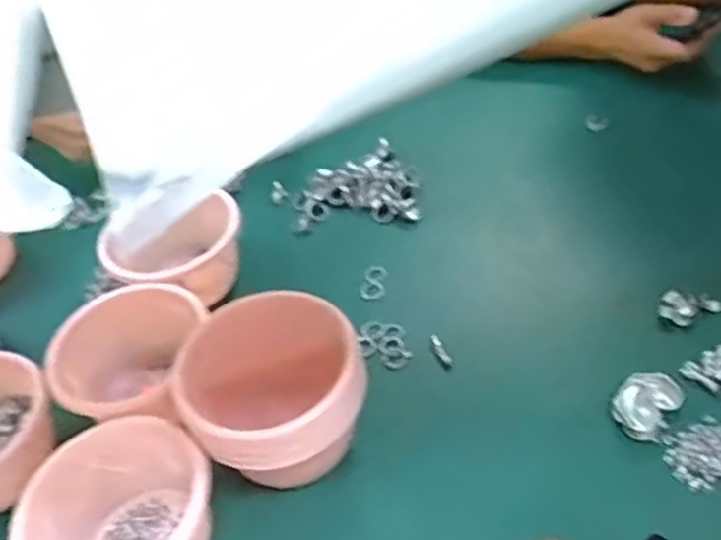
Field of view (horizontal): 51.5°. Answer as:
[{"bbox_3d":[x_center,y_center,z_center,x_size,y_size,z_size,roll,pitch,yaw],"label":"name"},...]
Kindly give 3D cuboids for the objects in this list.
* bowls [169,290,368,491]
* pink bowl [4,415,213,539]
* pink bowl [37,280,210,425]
[{"bbox_3d":[-0.072,0.111,0.648,0.145,0.115,0.164,-21,45,-11],"label":"bowls"},{"bbox_3d":[-0.187,0.202,0.593,0.147,0.085,0.132,-34,49,-22],"label":"pink bowl"},{"bbox_3d":[-0.217,0.099,0.711,0.136,0.111,0.136,-5,44,5],"label":"pink bowl"}]

